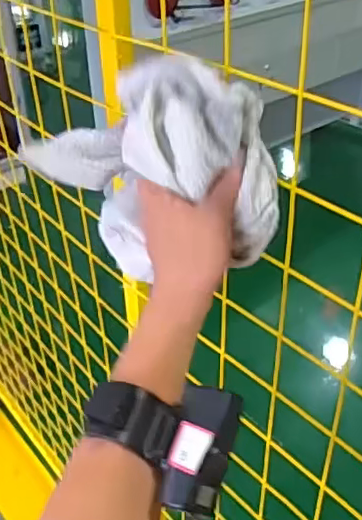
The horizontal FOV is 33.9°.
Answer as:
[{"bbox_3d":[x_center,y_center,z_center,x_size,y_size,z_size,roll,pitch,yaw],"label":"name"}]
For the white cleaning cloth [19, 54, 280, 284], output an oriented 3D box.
[{"bbox_3d":[-0.035,-0.061,0.466,0.226,0.174,0.070,13,39,20],"label":"white cleaning cloth"}]

